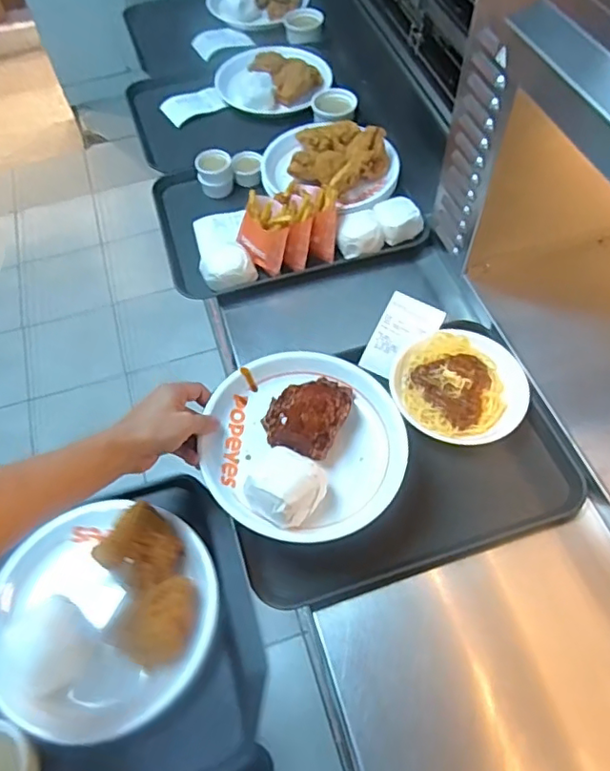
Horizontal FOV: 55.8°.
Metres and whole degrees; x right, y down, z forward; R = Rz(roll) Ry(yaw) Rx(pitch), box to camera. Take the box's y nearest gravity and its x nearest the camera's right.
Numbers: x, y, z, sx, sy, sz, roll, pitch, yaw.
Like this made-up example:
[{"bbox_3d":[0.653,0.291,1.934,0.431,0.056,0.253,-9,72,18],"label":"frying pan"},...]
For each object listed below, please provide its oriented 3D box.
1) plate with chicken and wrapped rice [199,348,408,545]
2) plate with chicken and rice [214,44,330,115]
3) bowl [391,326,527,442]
[{"bbox_3d":[0.001,0.054,0.622,0.206,0.069,0.215,-1,59,2],"label":"plate with chicken and wrapped rice"},{"bbox_3d":[-0.061,-0.591,1.104,0.212,0.045,0.166,-4,58,1],"label":"plate with chicken and rice"},{"bbox_3d":[0.201,-0.004,0.749,0.169,0.033,0.154,-1,59,2],"label":"bowl"}]

